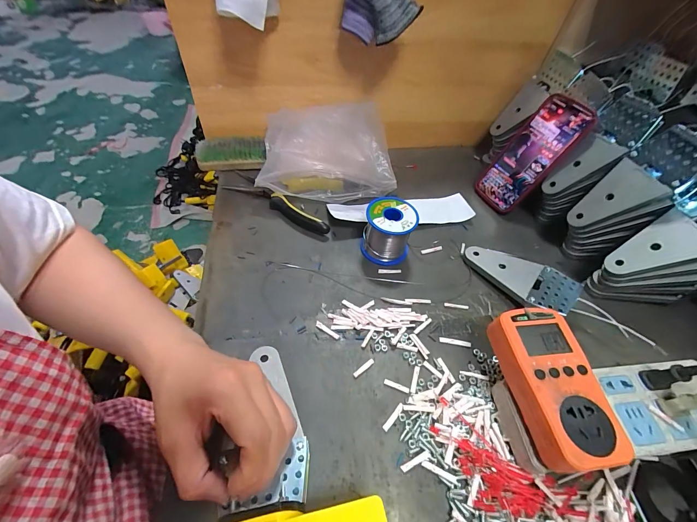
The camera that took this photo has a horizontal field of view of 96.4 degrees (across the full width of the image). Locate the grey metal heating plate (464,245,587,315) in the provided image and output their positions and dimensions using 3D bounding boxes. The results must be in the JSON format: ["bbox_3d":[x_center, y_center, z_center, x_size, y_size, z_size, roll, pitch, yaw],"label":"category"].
[{"bbox_3d":[0.215,0.023,0.403,0.134,0.029,0.071,33,56,19],"label":"grey metal heating plate"}]

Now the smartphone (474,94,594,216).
[{"bbox_3d":[0.273,-0.158,0.474,0.016,0.170,0.081,2,44,-43],"label":"smartphone"}]

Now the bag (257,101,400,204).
[{"bbox_3d":[-0.033,-0.171,0.489,0.193,0.089,0.136,0,52,-6],"label":"bag"}]

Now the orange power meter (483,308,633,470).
[{"bbox_3d":[0.175,0.106,0.272,0.069,0.029,0.126,-2,51,-7],"label":"orange power meter"}]

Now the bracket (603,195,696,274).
[{"bbox_3d":[0.377,-0.028,0.353,0.015,0.145,0.070,30,35,-42],"label":"bracket"}]

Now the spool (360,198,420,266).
[{"bbox_3d":[0.052,-0.039,0.413,0.062,0.062,0.062,8,51,0],"label":"spool"}]

